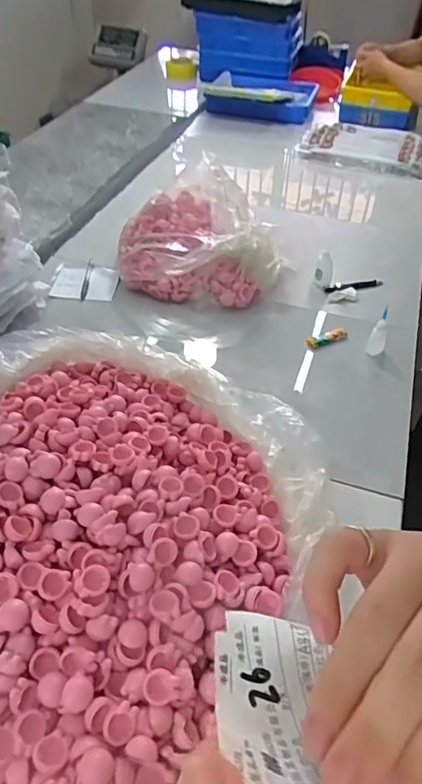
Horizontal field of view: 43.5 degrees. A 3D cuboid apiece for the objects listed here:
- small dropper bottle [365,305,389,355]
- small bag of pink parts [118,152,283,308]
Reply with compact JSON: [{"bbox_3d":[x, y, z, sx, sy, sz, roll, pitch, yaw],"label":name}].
[{"bbox_3d":[0.303,-0.108,0.943,0.029,0.089,0.034,18,47,15],"label":"small dropper bottle"},{"bbox_3d":[-0.023,-0.315,1.053,0.319,0.192,0.205,11,46,8],"label":"small bag of pink parts"}]

